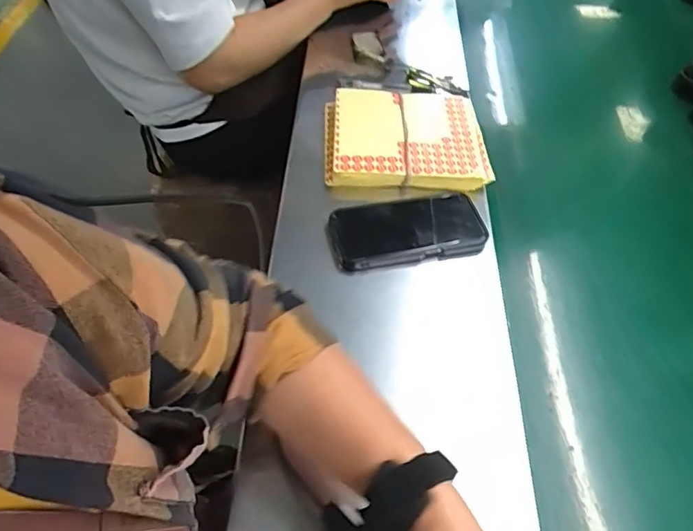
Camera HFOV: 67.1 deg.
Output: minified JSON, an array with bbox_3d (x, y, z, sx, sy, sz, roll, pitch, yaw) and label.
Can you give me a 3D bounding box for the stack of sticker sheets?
[{"bbox_3d":[0.075,-0.159,0.681,0.206,0.047,0.169,0,53,-3],"label":"stack of sticker sheets"}]

